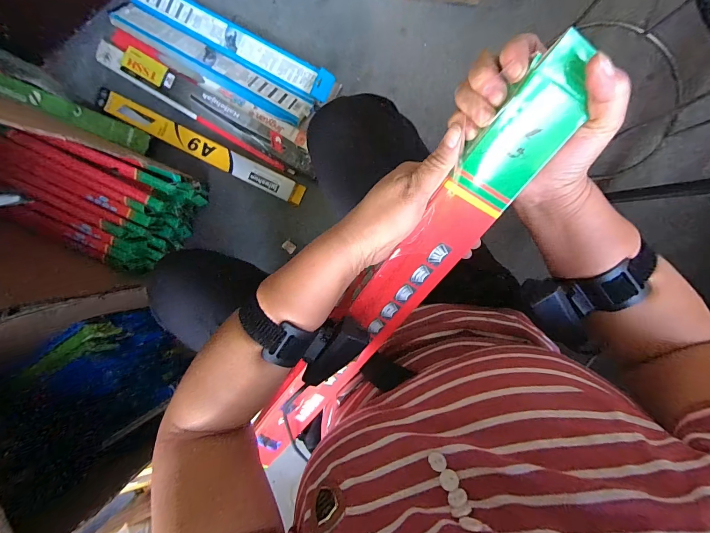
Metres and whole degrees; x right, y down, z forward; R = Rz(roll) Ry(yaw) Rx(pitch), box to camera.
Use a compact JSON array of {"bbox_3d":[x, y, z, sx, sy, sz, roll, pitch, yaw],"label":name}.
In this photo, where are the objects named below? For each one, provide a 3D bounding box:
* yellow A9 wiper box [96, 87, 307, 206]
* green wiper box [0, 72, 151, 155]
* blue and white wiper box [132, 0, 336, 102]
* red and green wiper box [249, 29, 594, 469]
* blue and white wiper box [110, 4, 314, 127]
[{"bbox_3d":[-0.388,-0.301,0.838,0.570,0.033,0.061,26,97,3],"label":"yellow A9 wiper box"},{"bbox_3d":[-0.751,-0.401,0.830,0.501,0.039,0.049,23,97,4],"label":"green wiper box"},{"bbox_3d":[-0.293,-0.544,0.797,0.545,0.036,0.082,29,97,3],"label":"blue and white wiper box"},{"bbox_3d":[-0.002,0.080,0.355,0.058,0.045,0.546,35,122,2],"label":"red and green wiper box"},{"bbox_3d":[-0.340,-0.488,0.796,0.520,0.020,0.070,30,97,3],"label":"blue and white wiper box"}]

